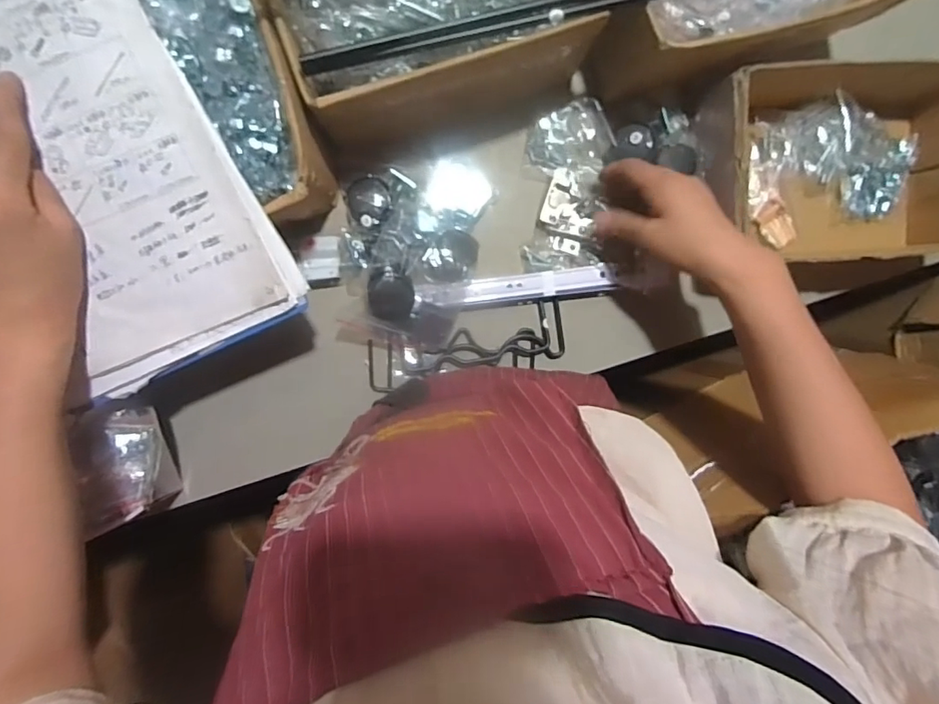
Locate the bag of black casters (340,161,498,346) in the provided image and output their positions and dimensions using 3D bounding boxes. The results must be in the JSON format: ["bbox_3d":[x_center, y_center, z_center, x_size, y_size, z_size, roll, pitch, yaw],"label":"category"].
[{"bbox_3d":[-0.057,-0.101,0.495,0.132,0.058,0.180,15,96,-6],"label":"bag of black casters"}]

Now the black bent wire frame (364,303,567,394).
[{"bbox_3d":[-0.002,-0.001,0.533,0.205,0.019,0.059,-13,98,-3],"label":"black bent wire frame"}]

